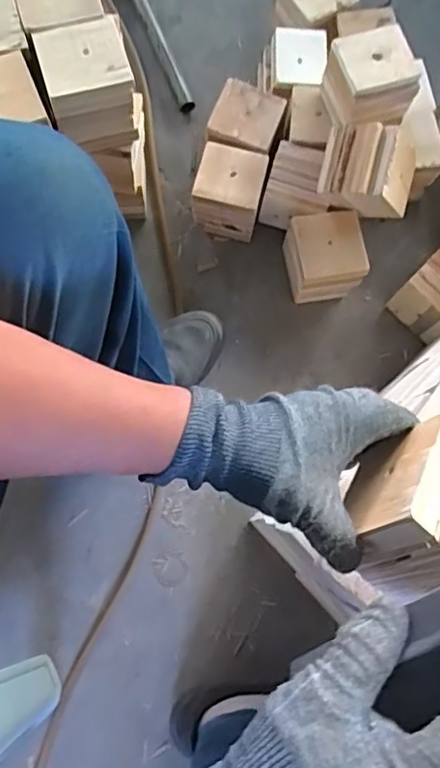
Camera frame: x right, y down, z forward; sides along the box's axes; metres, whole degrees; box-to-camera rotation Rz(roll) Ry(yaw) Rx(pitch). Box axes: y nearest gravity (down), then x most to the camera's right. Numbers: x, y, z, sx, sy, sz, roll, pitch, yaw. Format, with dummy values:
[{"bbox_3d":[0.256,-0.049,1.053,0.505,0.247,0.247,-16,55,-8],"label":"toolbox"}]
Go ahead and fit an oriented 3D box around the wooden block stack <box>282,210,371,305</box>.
[{"bbox_3d":[0.147,-0.179,0.863,0.102,0.096,0.096,-6,78,-4],"label":"wooden block stack"}]

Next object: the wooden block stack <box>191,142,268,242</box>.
[{"bbox_3d":[0.012,-0.278,0.877,0.099,0.094,0.098,16,77,1],"label":"wooden block stack"}]

